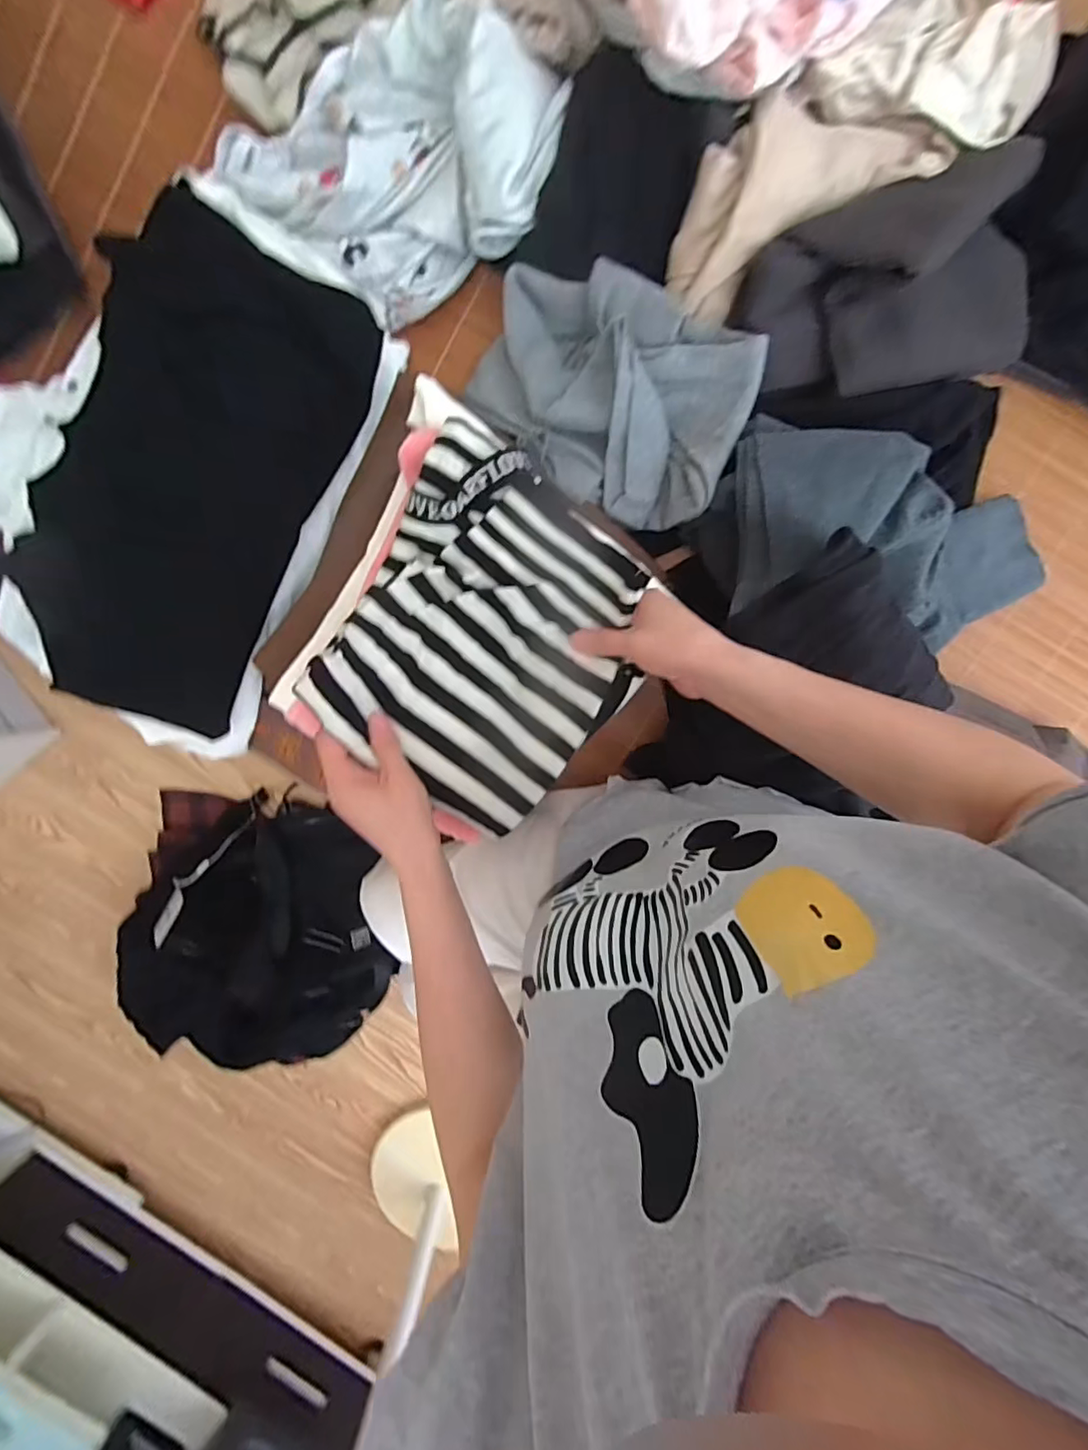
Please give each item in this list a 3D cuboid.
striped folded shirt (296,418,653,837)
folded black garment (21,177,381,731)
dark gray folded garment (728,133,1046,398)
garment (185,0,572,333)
[{"bbox_3d":[-0.051,-0.070,0.457,0.242,0.081,0.259,37,98,-1],"label":"striped folded shirt"},{"bbox_3d":[-0.378,-0.240,0.568,0.274,0.040,0.466,27,98,1],"label":"folded black garment"},{"bbox_3d":[0.289,-0.361,0.465,0.214,0.090,0.147,-17,95,6],"label":"dark gray folded garment"},{"bbox_3d":[-0.152,-0.524,0.515,0.306,0.087,0.226,-21,95,7],"label":"garment"}]

